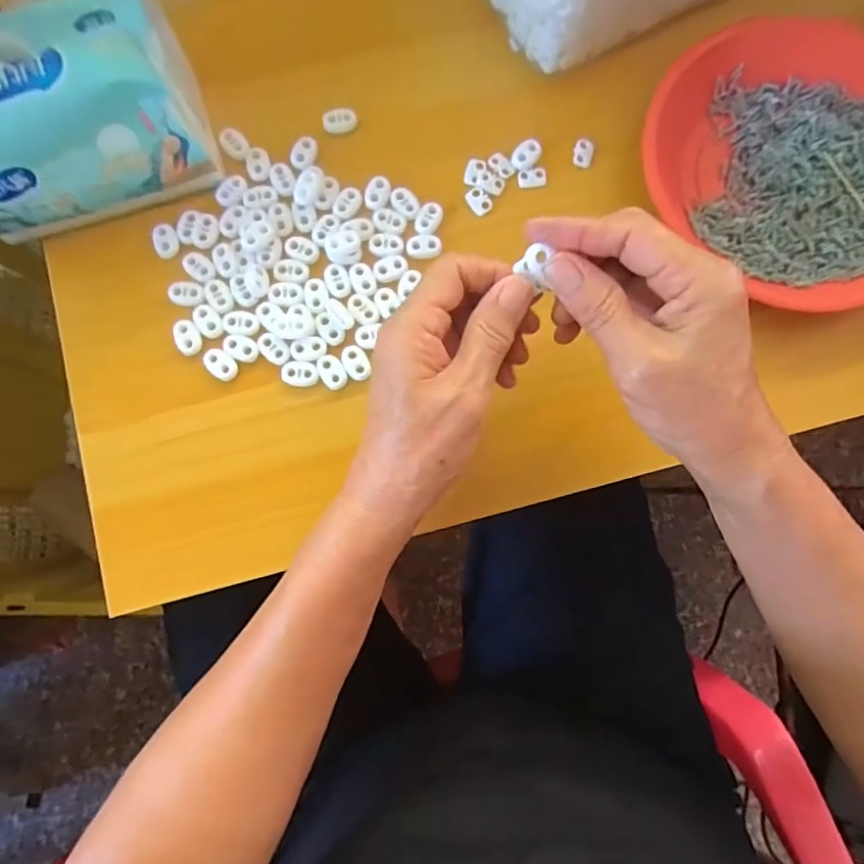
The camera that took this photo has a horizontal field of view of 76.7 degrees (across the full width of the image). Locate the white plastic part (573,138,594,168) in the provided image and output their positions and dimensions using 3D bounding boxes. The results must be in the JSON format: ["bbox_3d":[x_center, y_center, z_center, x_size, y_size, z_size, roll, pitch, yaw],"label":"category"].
[{"bbox_3d":[0.102,-0.188,0.367,0.013,0.004,0.020,16,83,1],"label":"white plastic part"}]

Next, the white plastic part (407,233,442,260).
[{"bbox_3d":[-0.005,-0.120,0.350,0.022,0.004,0.017,-10,84,-3],"label":"white plastic part"}]

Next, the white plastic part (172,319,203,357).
[{"bbox_3d":[-0.152,-0.059,0.338,0.015,0.004,0.023,-21,84,-4],"label":"white plastic part"}]

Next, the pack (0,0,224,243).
[{"bbox_3d":[-0.213,-0.186,0.316,0.145,0.082,0.103,-12,84,-3],"label":"pack"}]

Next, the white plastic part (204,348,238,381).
[{"bbox_3d":[-0.131,-0.042,0.337,0.023,0.004,0.015,36,84,3],"label":"white plastic part"}]

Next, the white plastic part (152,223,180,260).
[{"bbox_3d":[-0.171,-0.123,0.352,0.015,0.004,0.023,-18,84,-3],"label":"white plastic part"}]

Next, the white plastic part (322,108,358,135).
[{"bbox_3d":[-0.061,-0.208,0.365,0.022,0.004,0.017,-10,84,-3],"label":"white plastic part"}]

